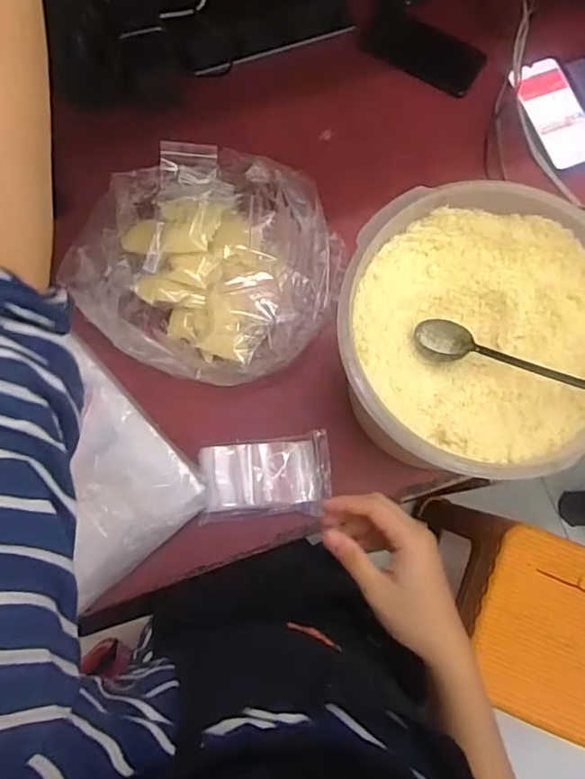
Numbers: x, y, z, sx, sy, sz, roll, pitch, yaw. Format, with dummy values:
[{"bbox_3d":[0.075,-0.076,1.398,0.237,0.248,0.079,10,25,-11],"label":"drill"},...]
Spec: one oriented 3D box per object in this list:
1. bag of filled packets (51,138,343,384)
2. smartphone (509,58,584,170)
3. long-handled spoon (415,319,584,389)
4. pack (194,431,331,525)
[{"bbox_3d":[-0.097,-0.153,0.657,0.280,0.088,0.280,39,80,8],"label":"bag of filled packets"},{"bbox_3d":[0.354,-0.372,0.758,0.073,0.007,0.158,-17,78,-4],"label":"smartphone"},{"bbox_3d":[0.203,-0.020,0.471,0.204,0.015,0.036,20,78,22],"label":"long-handled spoon"},{"bbox_3d":[-0.031,0.102,0.651,0.148,0.016,0.089,-7,78,-2],"label":"pack"}]

